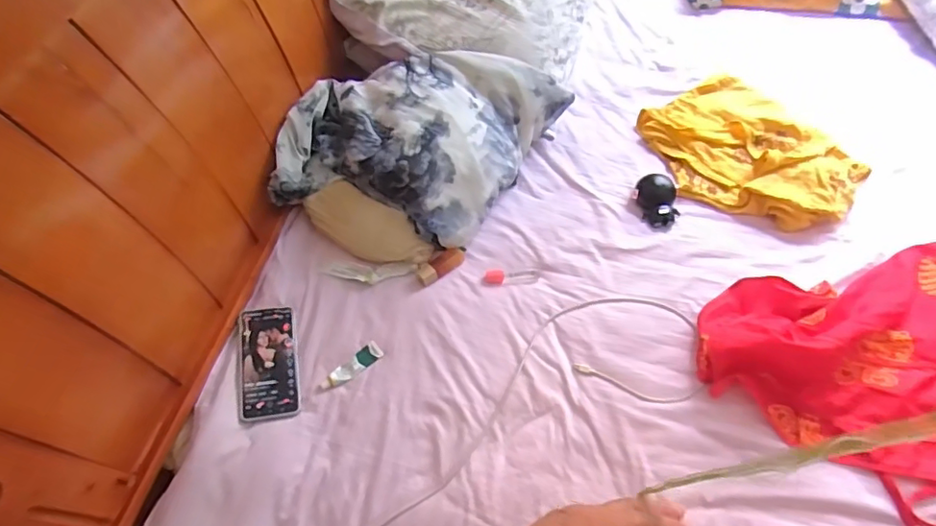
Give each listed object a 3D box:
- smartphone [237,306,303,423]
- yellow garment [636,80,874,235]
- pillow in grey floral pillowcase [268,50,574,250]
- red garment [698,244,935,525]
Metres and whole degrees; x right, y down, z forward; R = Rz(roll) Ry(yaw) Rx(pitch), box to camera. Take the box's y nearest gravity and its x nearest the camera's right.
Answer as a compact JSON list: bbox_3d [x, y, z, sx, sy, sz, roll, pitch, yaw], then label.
[{"bbox_3d":[-0.280,0.138,0.776,0.078,0.008,0.163,-4,61,-16],"label":"smartphone"},{"bbox_3d":[0.478,-0.191,0.941,0.276,0.040,0.344,-35,65,-17],"label":"yellow garment"},{"bbox_3d":[-0.066,-0.203,0.893,0.401,0.103,0.330,11,61,8],"label":"pillow in grey floral pillowcase"},{"bbox_3d":[0.603,0.135,0.731,0.496,0.068,0.423,-26,63,-13],"label":"red garment"}]

